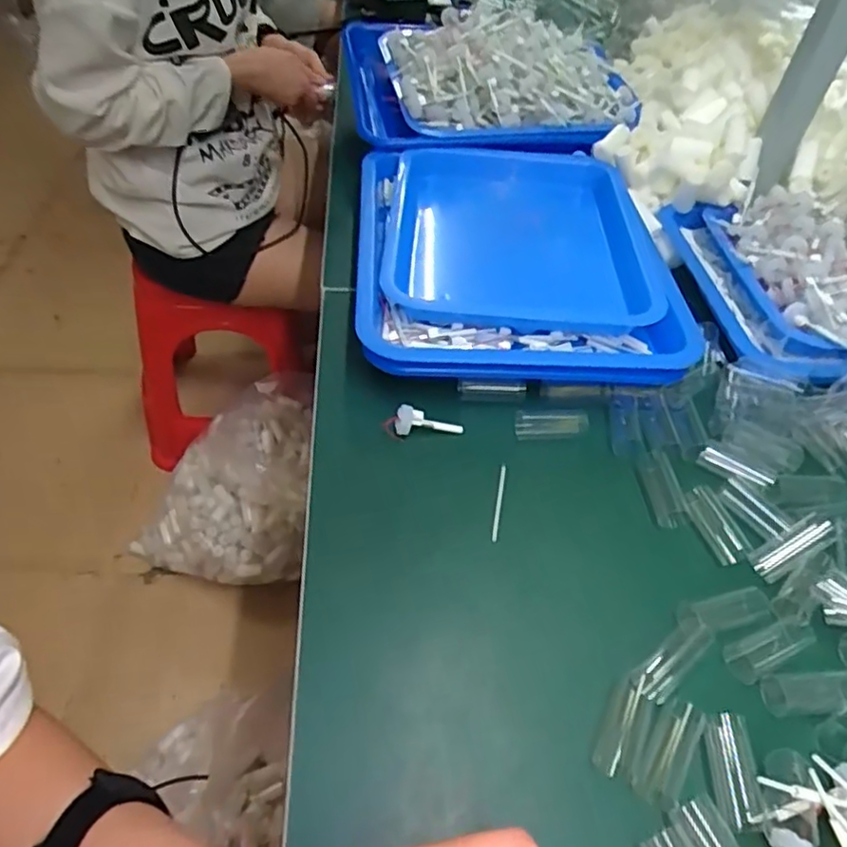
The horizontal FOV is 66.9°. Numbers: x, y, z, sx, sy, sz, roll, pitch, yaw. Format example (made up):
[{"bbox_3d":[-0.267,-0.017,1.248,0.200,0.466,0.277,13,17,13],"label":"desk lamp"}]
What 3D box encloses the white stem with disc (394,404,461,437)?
[{"bbox_3d":[0.004,0.001,0.452,0.048,0.015,0.015,10,46,-16],"label":"white stem with disc"}]

